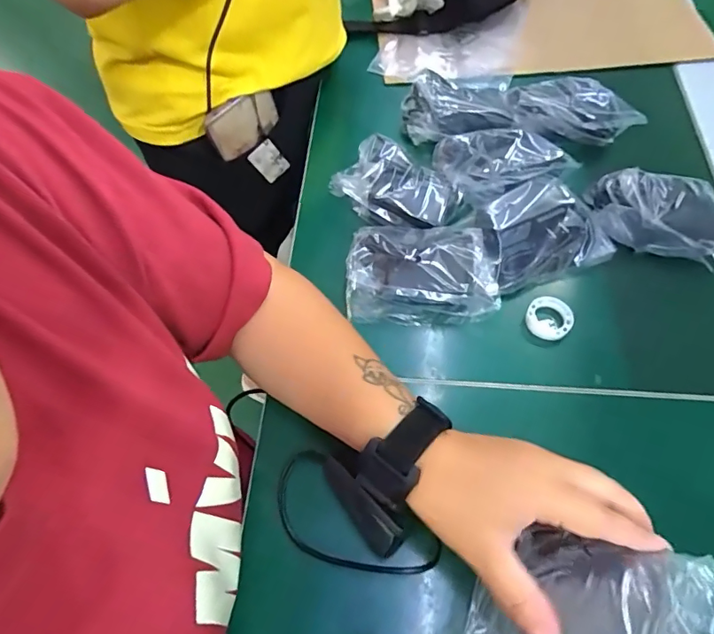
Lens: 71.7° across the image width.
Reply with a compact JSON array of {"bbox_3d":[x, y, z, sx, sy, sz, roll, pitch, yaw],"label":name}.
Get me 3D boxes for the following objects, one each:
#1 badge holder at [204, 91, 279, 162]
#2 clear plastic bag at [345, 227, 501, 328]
[{"bbox_3d":[-0.112,-0.191,0.488,0.073,0.054,0.010,-34,65,-17],"label":"badge holder"},{"bbox_3d":[0.055,-0.039,0.408,0.123,0.050,0.078,5,61,4],"label":"clear plastic bag"}]

